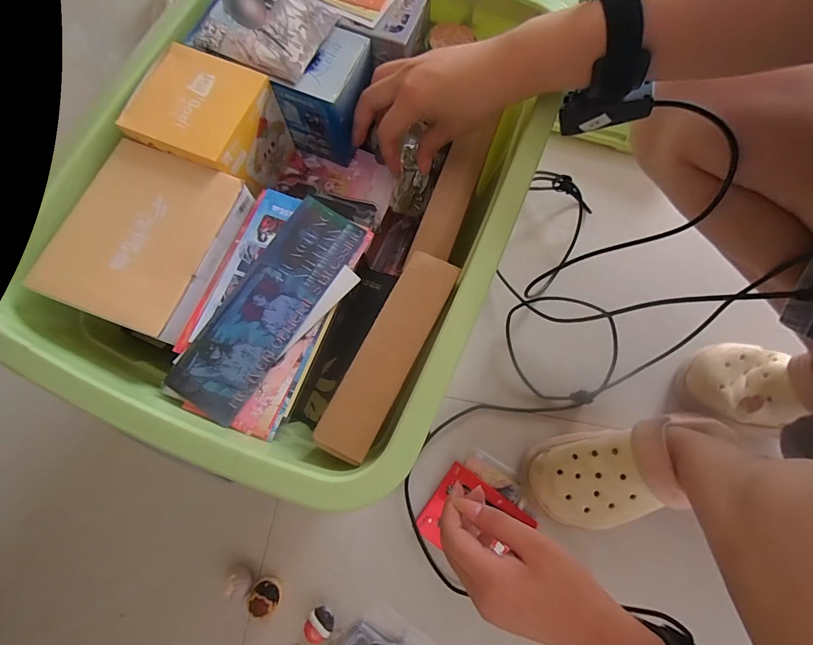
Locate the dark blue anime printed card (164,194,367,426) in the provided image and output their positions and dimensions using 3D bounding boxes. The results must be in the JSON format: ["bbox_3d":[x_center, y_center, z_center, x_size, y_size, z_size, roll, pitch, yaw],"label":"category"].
[{"bbox_3d":[-0.104,-0.015,0.294,0.059,0.005,0.178,32,78,7],"label":"dark blue anime printed card"}]

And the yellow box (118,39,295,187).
[{"bbox_3d":[-0.170,-0.167,0.348,0.093,0.085,0.090,19,77,4],"label":"yellow box"}]

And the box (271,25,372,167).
[{"bbox_3d":[-0.071,-0.213,0.365,0.064,0.082,0.075,22,77,5],"label":"box"}]

